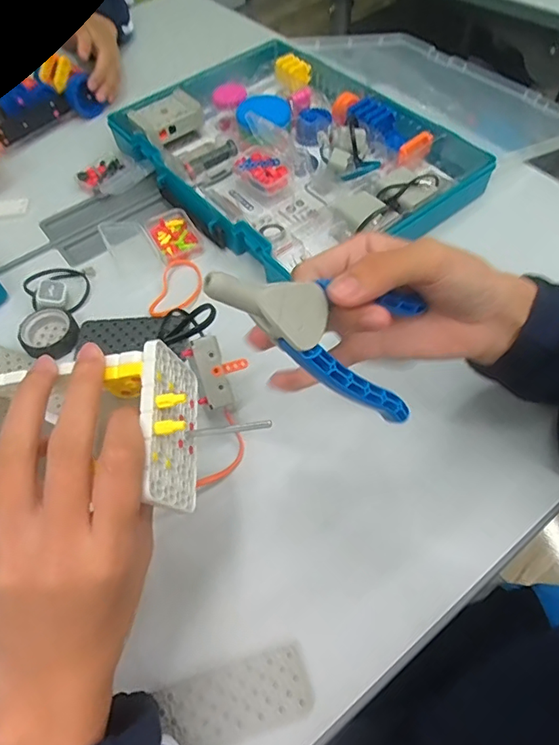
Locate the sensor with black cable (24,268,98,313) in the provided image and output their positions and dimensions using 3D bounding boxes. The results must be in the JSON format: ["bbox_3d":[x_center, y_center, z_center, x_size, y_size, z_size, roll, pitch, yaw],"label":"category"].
[{"bbox_3d":[-0.205,-0.082,0.467,0.062,0.024,0.046,-26,59,-12],"label":"sensor with black cable"}]

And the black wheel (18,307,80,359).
[{"bbox_3d":[-0.207,-0.037,0.443,0.046,0.018,0.046,-2,57,3],"label":"black wheel"}]

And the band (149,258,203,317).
[{"bbox_3d":[-0.095,-0.082,0.473,0.043,0.004,0.074,7,58,9],"label":"band"}]

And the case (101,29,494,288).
[{"bbox_3d":[0.014,-0.242,0.541,0.268,0.053,0.355,-36,62,-18],"label":"case"}]

